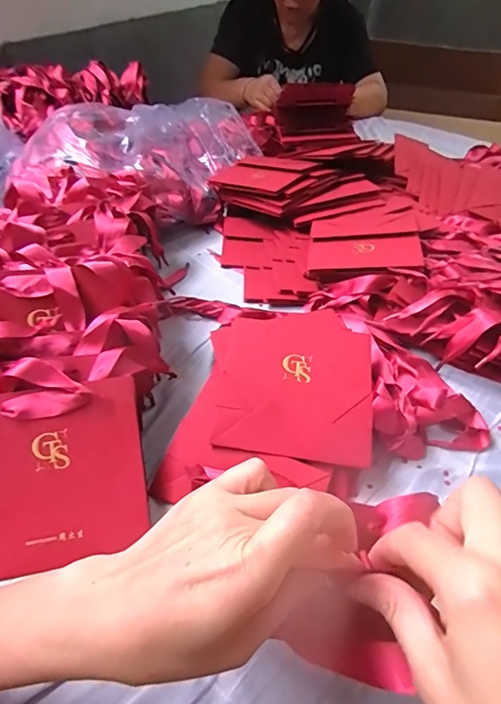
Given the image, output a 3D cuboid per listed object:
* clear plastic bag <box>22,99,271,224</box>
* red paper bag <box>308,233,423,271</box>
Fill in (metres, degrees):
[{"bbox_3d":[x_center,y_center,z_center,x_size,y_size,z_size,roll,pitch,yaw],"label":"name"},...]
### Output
[{"bbox_3d":[-0.138,-0.331,0.753,0.232,0.133,0.412,34,52,29],"label":"clear plastic bag"},{"bbox_3d":[0.146,-0.128,0.580,0.135,0.006,0.068,0,51,15],"label":"red paper bag"}]

